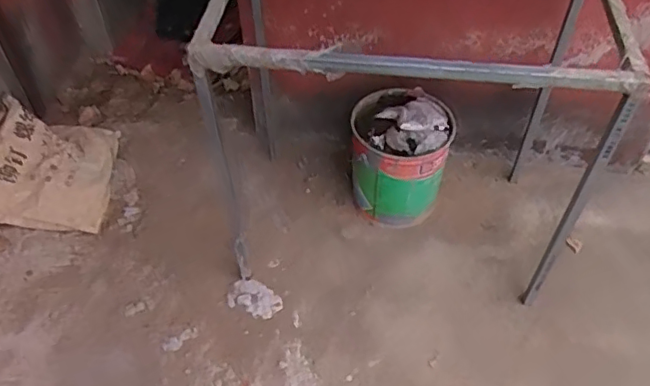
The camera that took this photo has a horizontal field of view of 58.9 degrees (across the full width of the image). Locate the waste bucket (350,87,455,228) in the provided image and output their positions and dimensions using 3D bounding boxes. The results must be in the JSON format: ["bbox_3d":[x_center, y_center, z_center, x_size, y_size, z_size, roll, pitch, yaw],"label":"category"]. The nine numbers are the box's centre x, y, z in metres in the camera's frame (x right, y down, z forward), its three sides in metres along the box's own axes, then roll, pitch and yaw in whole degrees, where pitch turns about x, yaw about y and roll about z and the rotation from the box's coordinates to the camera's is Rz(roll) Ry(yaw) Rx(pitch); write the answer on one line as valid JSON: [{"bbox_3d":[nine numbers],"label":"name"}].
[{"bbox_3d":[0.240,-0.111,1.855,0.289,0.328,0.317,0,47,0],"label":"waste bucket"}]

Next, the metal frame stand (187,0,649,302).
[{"bbox_3d":[0.173,-0.264,1.629,0.998,0.782,0.766,5,48,8],"label":"metal frame stand"}]

